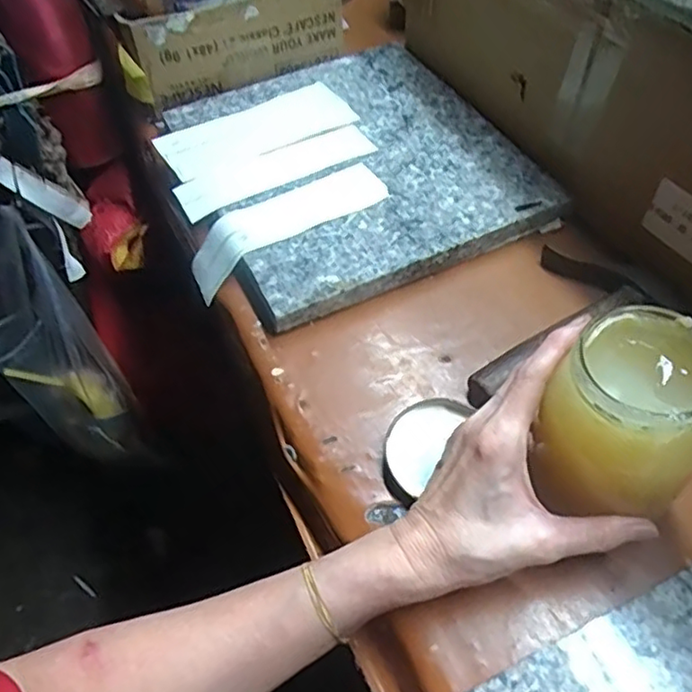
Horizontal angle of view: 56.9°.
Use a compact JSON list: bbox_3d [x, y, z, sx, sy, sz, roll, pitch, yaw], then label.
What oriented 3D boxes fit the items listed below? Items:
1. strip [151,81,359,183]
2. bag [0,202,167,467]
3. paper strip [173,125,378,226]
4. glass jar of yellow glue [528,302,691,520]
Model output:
[{"bbox_3d":[-0.083,-0.202,0.595,0.175,0.008,0.087,-29,54,-17],"label":"strip"},{"bbox_3d":[-0.337,0.028,0.763,0.111,0.349,0.131,-35,58,-21],"label":"bag"},{"bbox_3d":[-0.060,-0.156,0.557,0.174,0.008,0.049,-23,54,-13],"label":"paper strip"},{"bbox_3d":[0.138,0.035,0.325,0.070,0.088,0.072,-2,52,3],"label":"glass jar of yellow glue"}]

